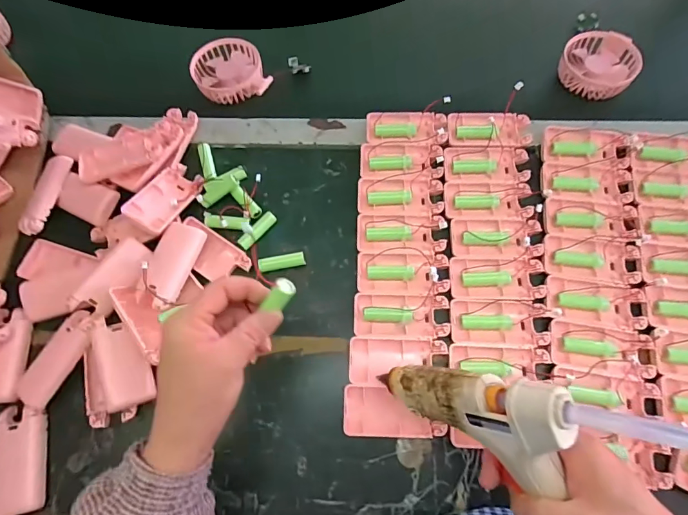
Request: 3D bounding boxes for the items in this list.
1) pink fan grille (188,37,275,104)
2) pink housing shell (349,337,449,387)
[{"bbox_3d":[-0.151,-0.245,0.527,0.087,0.017,0.109,-25,71,-6],"label":"pink fan grille"},{"bbox_3d":[0.052,0.103,0.399,0.092,0.017,0.045,1,71,3],"label":"pink housing shell"}]

